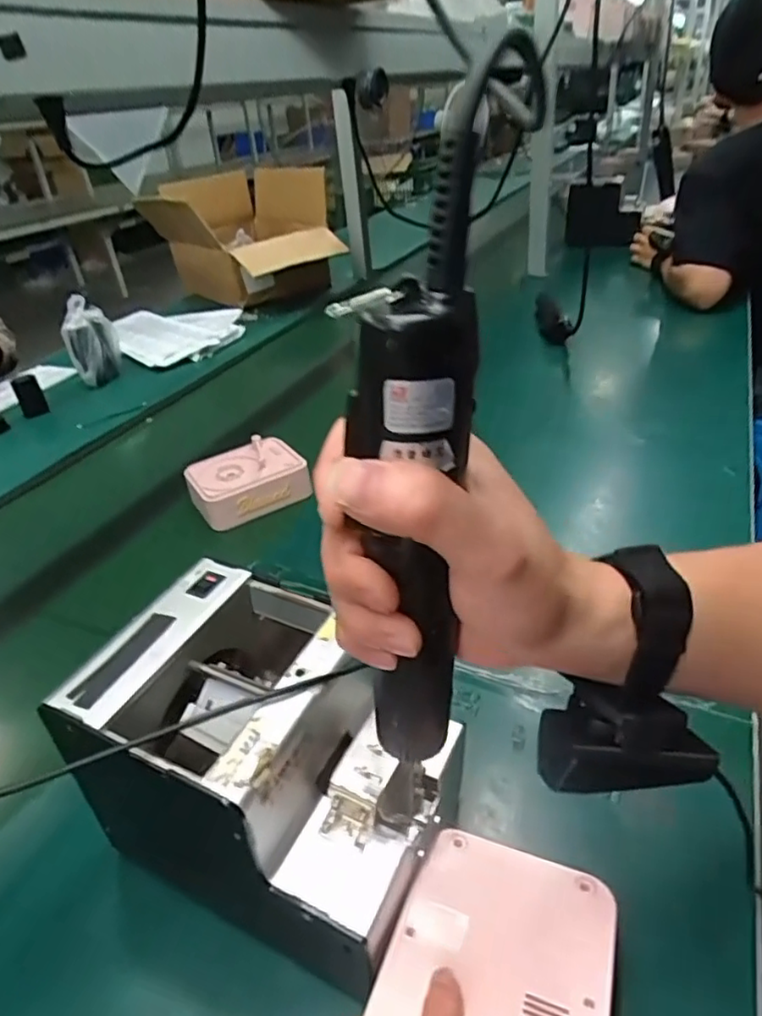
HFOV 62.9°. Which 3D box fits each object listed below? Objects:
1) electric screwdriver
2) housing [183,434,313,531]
[{"bbox_3d":[0.013,0.044,0.255,0.041,0.260,0.028,-7,39,-6],"label":"electric screwdriver"},{"bbox_3d":[-0.156,-0.030,0.732,0.128,0.050,0.096,-19,36,-18],"label":"housing"}]

